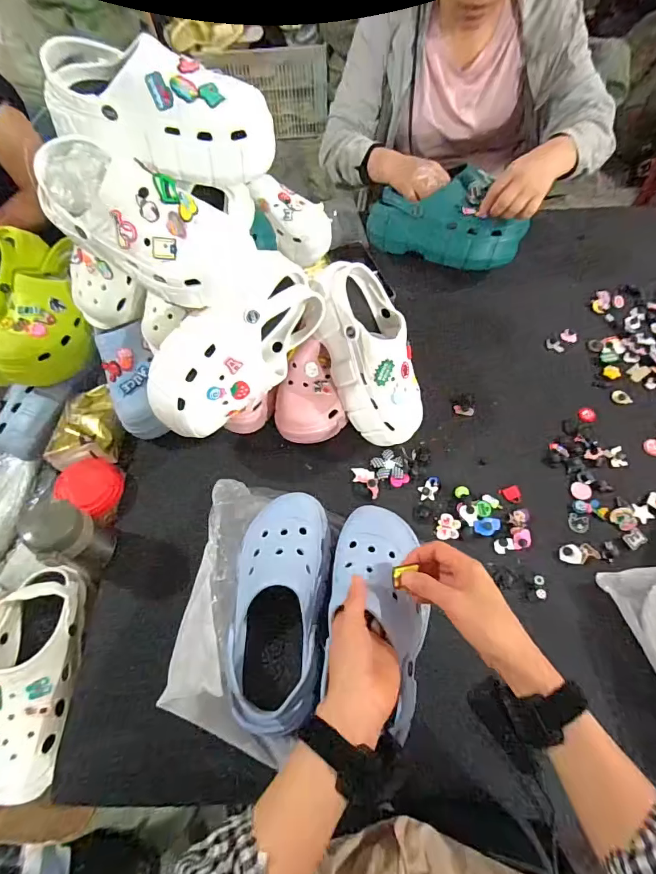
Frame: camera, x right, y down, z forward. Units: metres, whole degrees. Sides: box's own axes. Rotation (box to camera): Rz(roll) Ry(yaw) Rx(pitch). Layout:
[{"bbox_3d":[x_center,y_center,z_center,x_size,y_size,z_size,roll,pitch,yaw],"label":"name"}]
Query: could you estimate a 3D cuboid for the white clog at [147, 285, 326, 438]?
[{"bbox_3d":[-0.130,-0.117,0.564,0.256,0.131,0.091,-40,47,-5],"label":"white clog"}]

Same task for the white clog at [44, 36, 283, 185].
[{"bbox_3d":[-0.186,-0.373,0.481,0.250,0.107,0.089,11,63,-8],"label":"white clog"}]

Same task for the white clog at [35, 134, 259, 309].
[{"bbox_3d":[-0.200,-0.241,0.468,0.247,0.096,0.105,28,64,-12],"label":"white clog"}]

